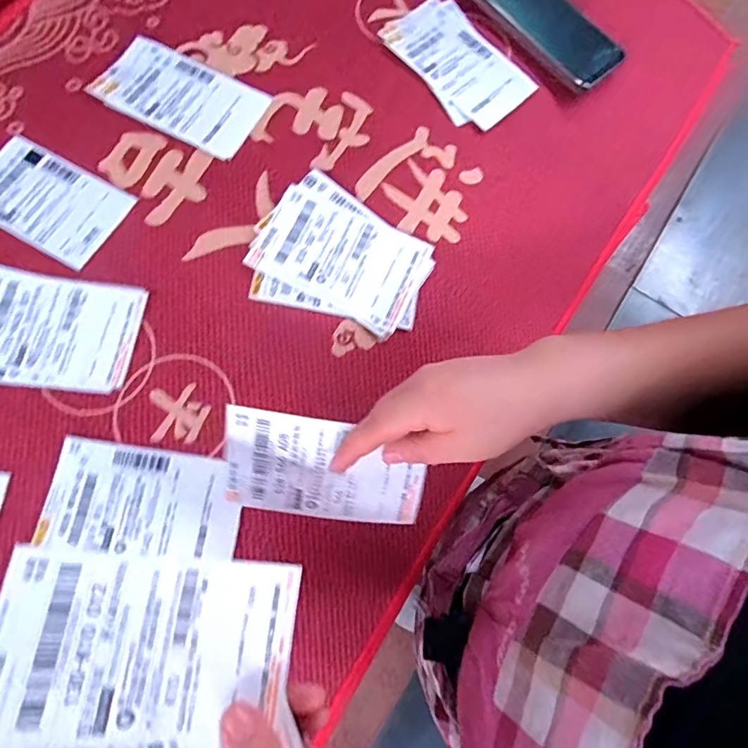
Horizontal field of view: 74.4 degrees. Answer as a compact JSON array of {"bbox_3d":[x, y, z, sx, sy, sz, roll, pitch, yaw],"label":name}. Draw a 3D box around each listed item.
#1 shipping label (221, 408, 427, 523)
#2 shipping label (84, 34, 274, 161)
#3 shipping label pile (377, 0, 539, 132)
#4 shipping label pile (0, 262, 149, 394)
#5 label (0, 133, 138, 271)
[{"bbox_3d":[-0.031,0.061,0.321,0.129,0.007,0.072,9,114,-3],"label":"shipping label"},{"bbox_3d":[-0.173,-0.251,0.442,0.145,0.008,0.081,26,74,7],"label":"shipping label"},{"bbox_3d":[0.079,-0.294,0.460,0.086,0.009,0.139,-38,77,-12],"label":"shipping label pile"},{"bbox_3d":[-0.255,-0.035,0.373,0.147,0.004,0.090,9,73,1],"label":"shipping label pile"},{"bbox_3d":[-0.273,-0.146,0.410,0.130,0.004,0.078,28,74,7],"label":"label"}]

